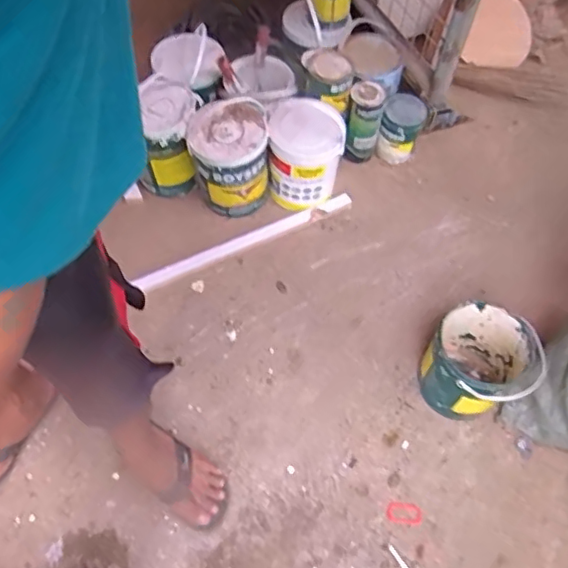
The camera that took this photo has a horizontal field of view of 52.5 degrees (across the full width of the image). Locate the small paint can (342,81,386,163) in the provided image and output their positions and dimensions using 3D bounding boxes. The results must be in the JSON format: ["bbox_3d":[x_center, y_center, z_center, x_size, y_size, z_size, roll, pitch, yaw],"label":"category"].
[{"bbox_3d":[0.192,-0.390,1.413,0.084,0.202,0.081,1,60,-2],"label":"small paint can"}]

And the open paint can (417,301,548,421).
[{"bbox_3d":[0.368,0.158,1.114,0.176,0.181,0.172,1,60,-2],"label":"open paint can"}]

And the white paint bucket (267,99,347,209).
[{"bbox_3d":[0.054,-0.301,1.370,0.168,0.221,0.169,1,60,-2],"label":"white paint bucket"}]

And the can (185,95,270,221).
[{"bbox_3d":[-0.118,-0.280,1.344,0.170,0.238,0.183,1,60,-2],"label":"can"}]

